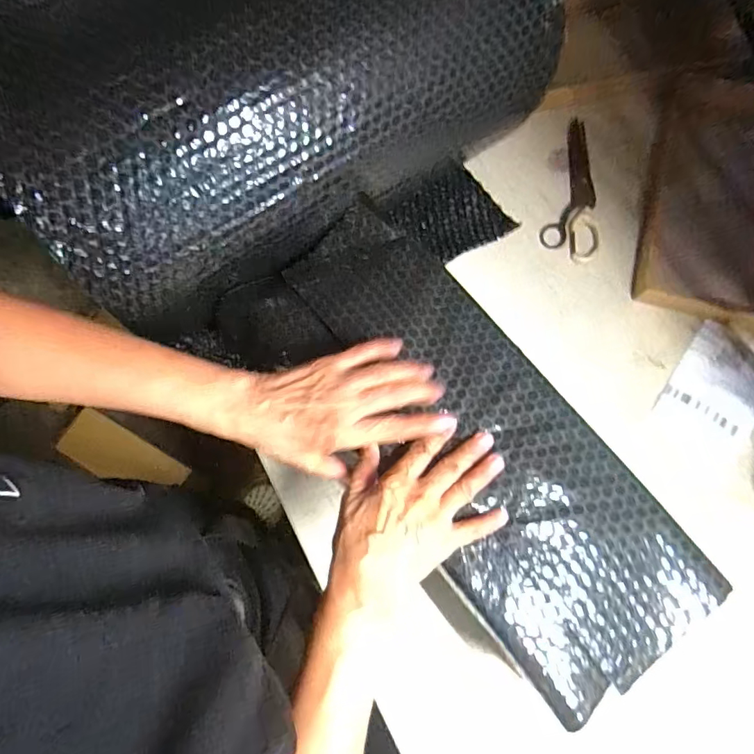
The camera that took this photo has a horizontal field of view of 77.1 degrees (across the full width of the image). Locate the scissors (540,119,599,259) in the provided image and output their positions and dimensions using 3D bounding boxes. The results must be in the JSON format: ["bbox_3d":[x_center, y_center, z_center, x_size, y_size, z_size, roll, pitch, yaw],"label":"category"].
[{"bbox_3d":[0.269,-0.250,0.630,0.069,0.009,0.203,14,74,4],"label":"scissors"}]

